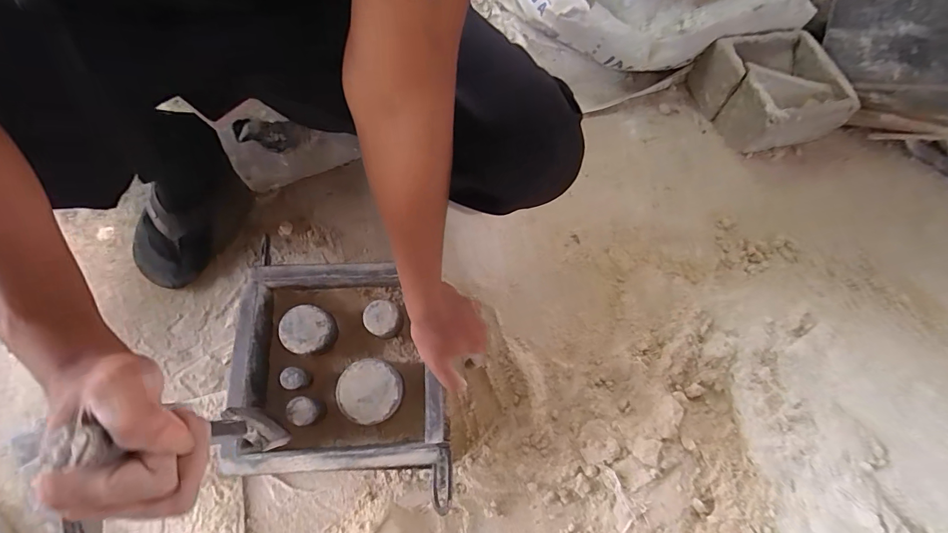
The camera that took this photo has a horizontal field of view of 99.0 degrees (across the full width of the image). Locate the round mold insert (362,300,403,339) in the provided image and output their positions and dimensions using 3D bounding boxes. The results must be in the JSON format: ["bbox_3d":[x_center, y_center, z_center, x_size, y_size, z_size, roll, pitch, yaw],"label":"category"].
[{"bbox_3d":[-0.117,0.069,0.523,0.041,0.045,0.041,1,75,-3],"label":"round mold insert"}]

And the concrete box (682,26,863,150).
[{"bbox_3d":[0.547,-0.319,0.758,0.209,0.113,0.199,-9,71,-6],"label":"concrete box"}]

